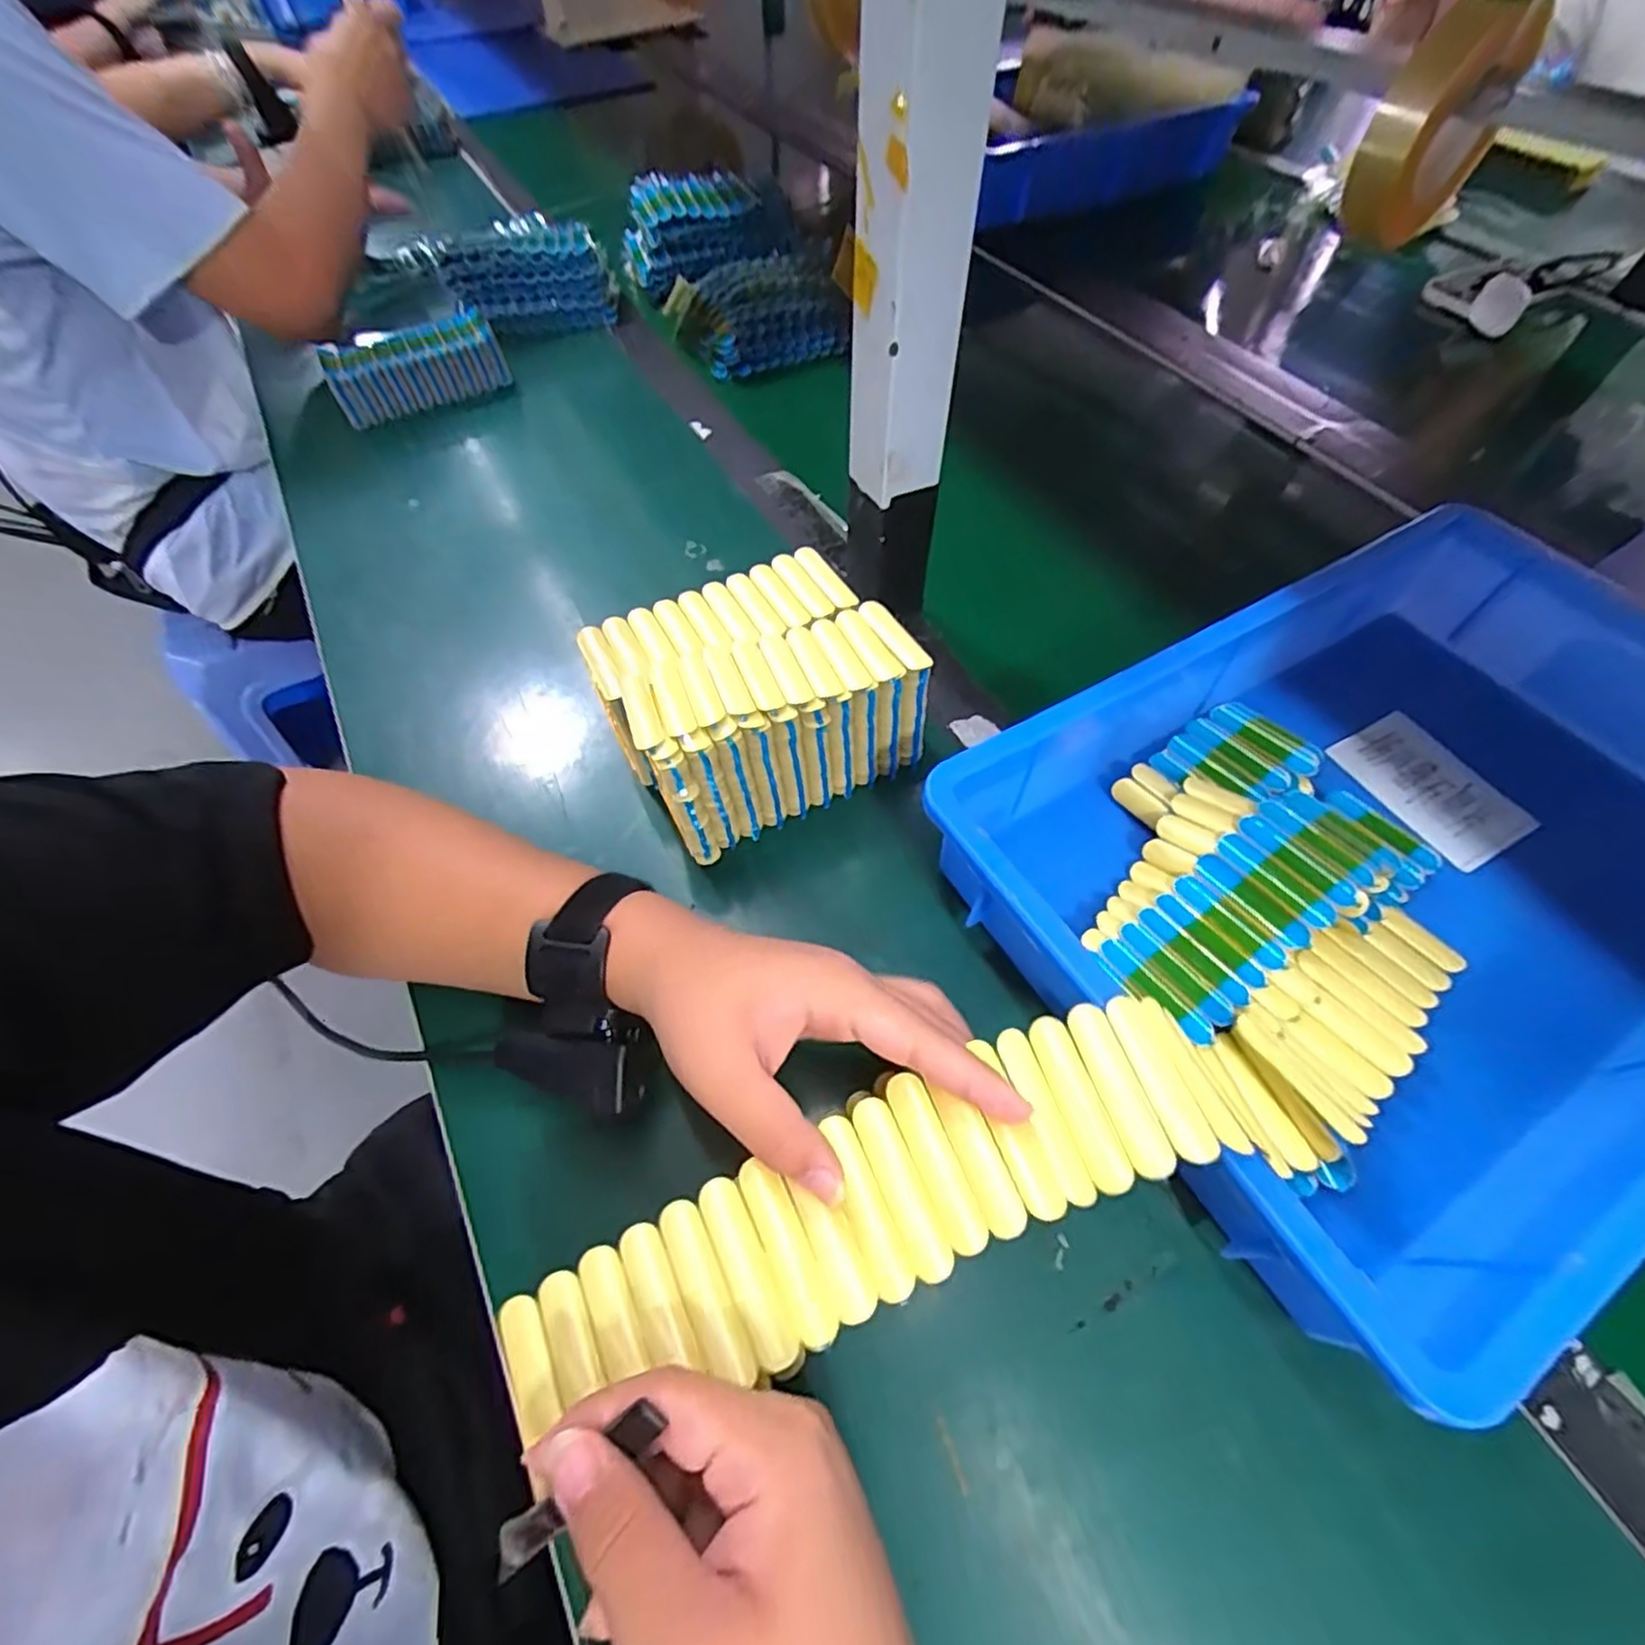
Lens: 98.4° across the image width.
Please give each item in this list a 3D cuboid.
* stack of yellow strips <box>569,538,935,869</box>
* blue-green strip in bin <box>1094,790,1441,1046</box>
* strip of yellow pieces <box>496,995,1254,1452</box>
[{"bbox_3d":[-0.041,-0.077,0.424,0.157,0.090,0.132,-26,61,-14],"label":"stack of yellow strips"},{"bbox_3d":[0.233,0.039,0.376,0.197,0.043,0.082,-28,62,-15],"label":"blue-green strip in bin"},{"bbox_3d":[0.021,0.137,0.260,0.266,0.029,0.064,-20,60,-7],"label":"strip of yellow pieces"}]

